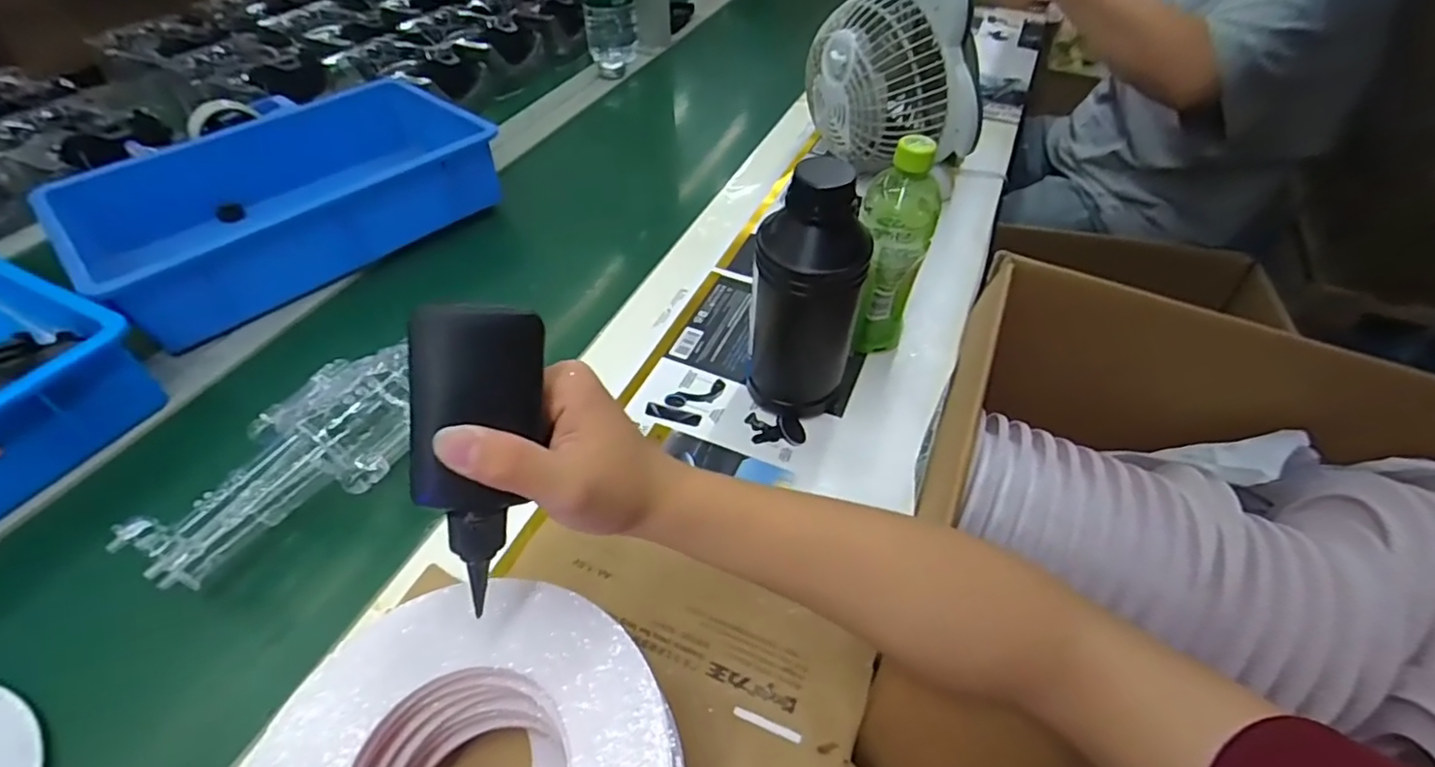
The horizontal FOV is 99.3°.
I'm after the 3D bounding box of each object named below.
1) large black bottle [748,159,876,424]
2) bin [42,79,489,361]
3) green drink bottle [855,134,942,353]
[{"bbox_3d":[0.074,-0.064,0.493,0.080,0.224,0.078,17,51,17],"label":"large black bottle"},{"bbox_3d":[-0.487,-0.218,0.716,0.261,0.107,0.414,36,55,27],"label":"bin"},{"bbox_3d":[0.159,-0.124,0.551,0.062,0.196,0.072,11,50,12],"label":"green drink bottle"}]

